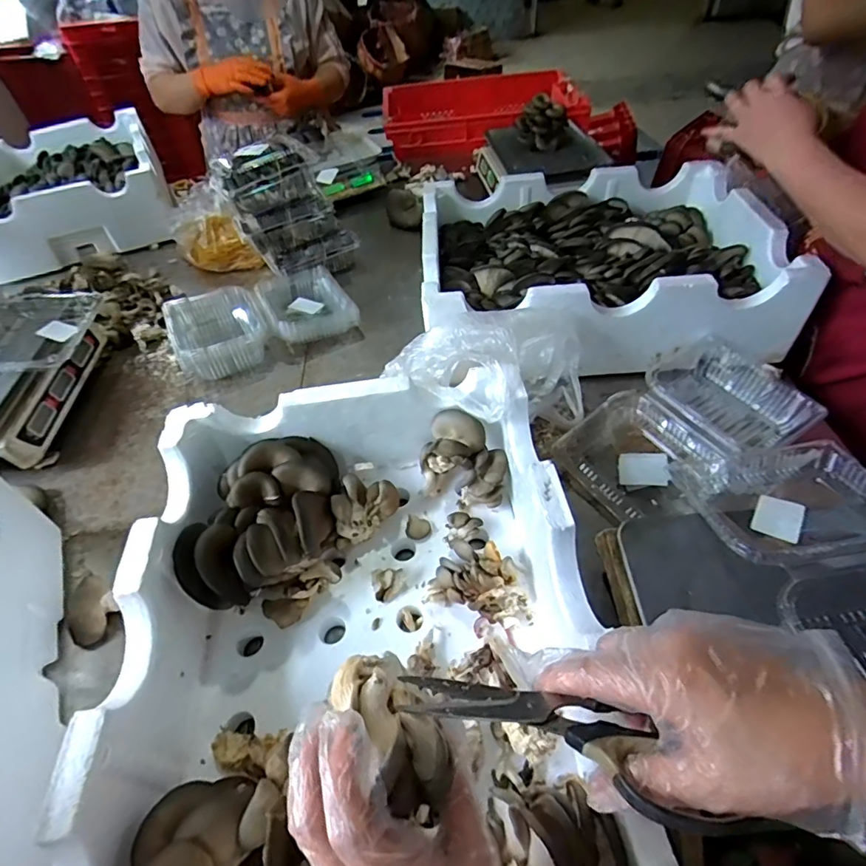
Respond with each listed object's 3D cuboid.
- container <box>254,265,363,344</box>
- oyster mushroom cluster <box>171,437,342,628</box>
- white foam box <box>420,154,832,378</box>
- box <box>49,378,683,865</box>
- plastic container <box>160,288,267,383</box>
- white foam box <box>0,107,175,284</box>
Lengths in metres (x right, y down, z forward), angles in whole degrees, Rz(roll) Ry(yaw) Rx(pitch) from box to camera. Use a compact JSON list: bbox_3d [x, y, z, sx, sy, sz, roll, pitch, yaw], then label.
[{"bbox_3d":[-0.254,-0.257,1.000,0.159,0.058,0.208,-23,50,-15],"label":"container"},{"bbox_3d":[-0.191,0.102,0.590,0.159,0.091,0.207,-7,48,-1],"label":"oyster mushroom cluster"},{"bbox_3d":[0.265,-0.296,0.882,0.575,0.148,0.485,-7,48,-1],"label":"white foam box"},{"bbox_3d":[-0.067,0.201,0.479,0.403,0.146,0.548,-8,48,-2],"label":"box"},{"bbox_3d":[-0.398,-0.190,0.943,0.165,0.066,0.192,-28,51,-19],"label":"plastic container"},{"bbox_3d":[-1.006,-0.689,1.421,0.467,0.151,0.679,-23,50,-15],"label":"white foam box"}]

